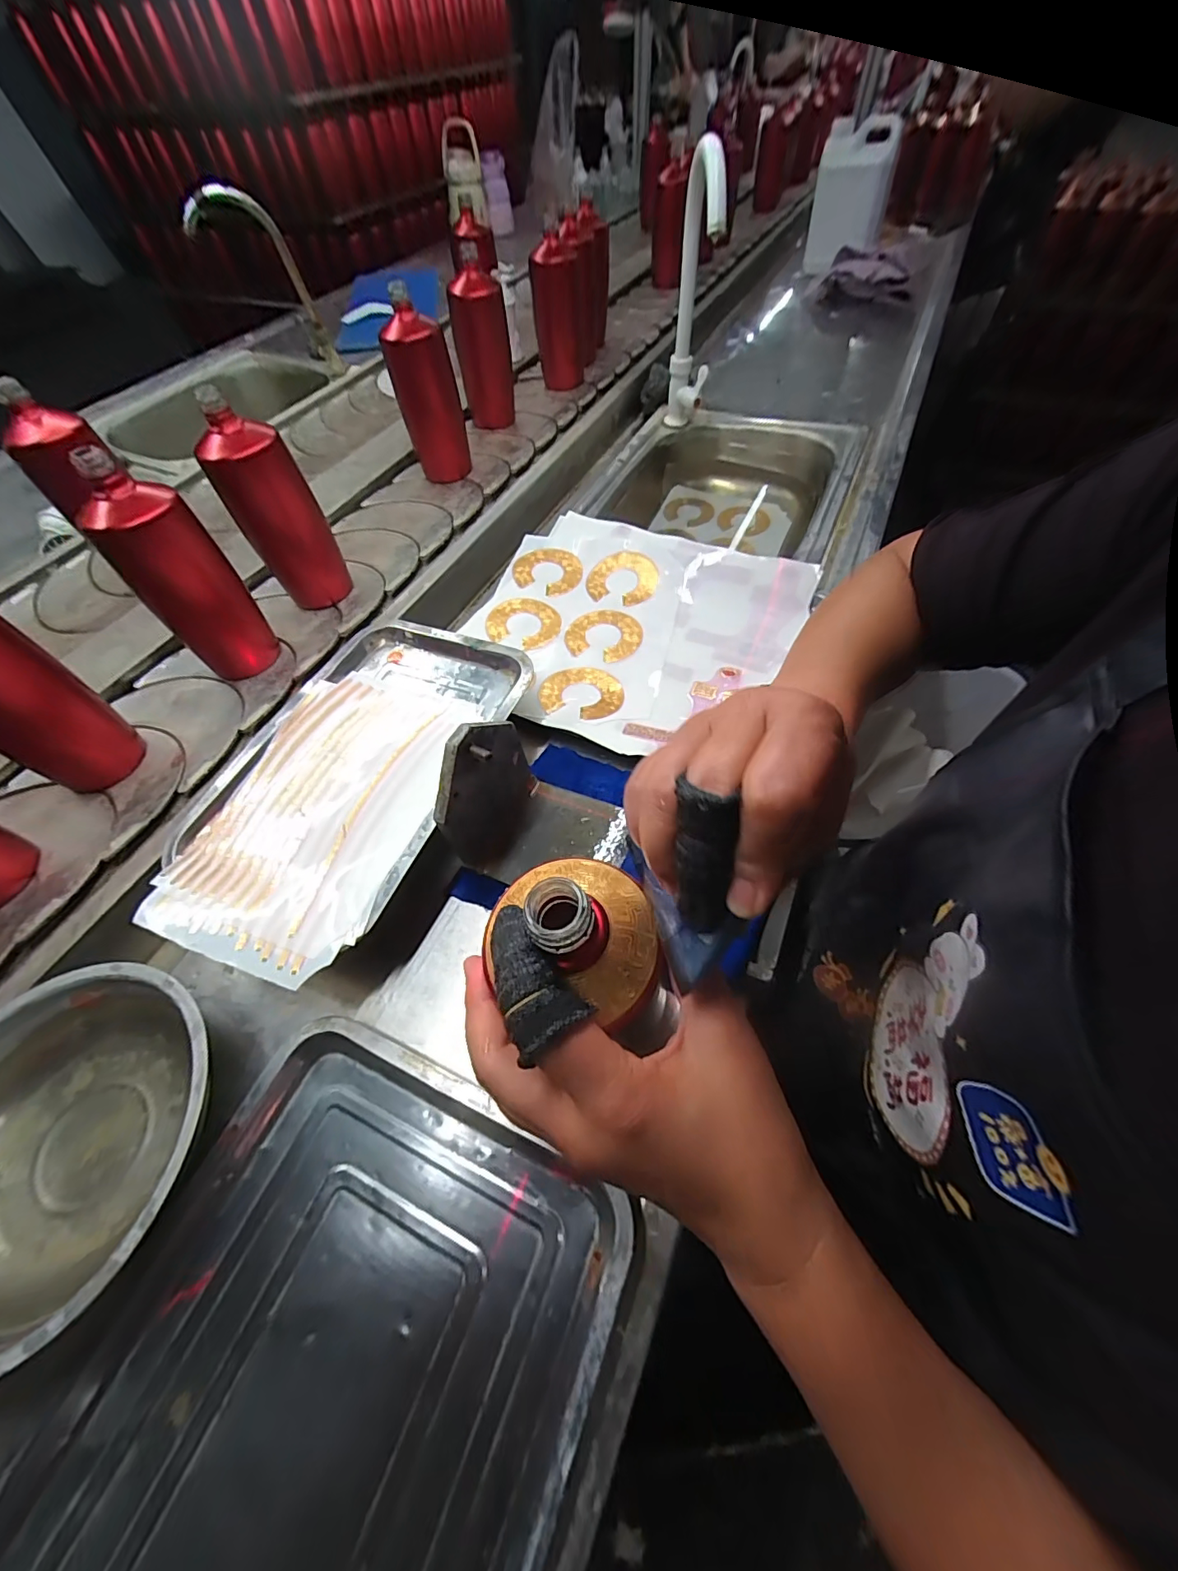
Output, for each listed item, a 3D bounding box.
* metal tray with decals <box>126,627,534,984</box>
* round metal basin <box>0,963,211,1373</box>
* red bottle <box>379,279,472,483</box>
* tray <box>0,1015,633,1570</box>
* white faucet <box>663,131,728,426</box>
[{"bbox_3d":[-0.200,-0.016,0.425,0.209,0.023,0.322,17,60,15],"label":"metal tray with decals"},{"bbox_3d":[-0.325,0.220,0.311,0.193,0.048,0.190,-2,57,3],"label":"round metal basin"},{"bbox_3d":[-0.228,-0.555,0.718,0.078,0.224,0.076,-12,57,-3],"label":"red bottle"},{"bbox_3d":[-0.149,0.328,0.245,0.253,0.029,0.335,19,61,16],"label":"tray"},{"bbox_3d":[0.142,-0.638,0.675,0.049,0.337,0.078,0,87,5],"label":"white faucet"}]

